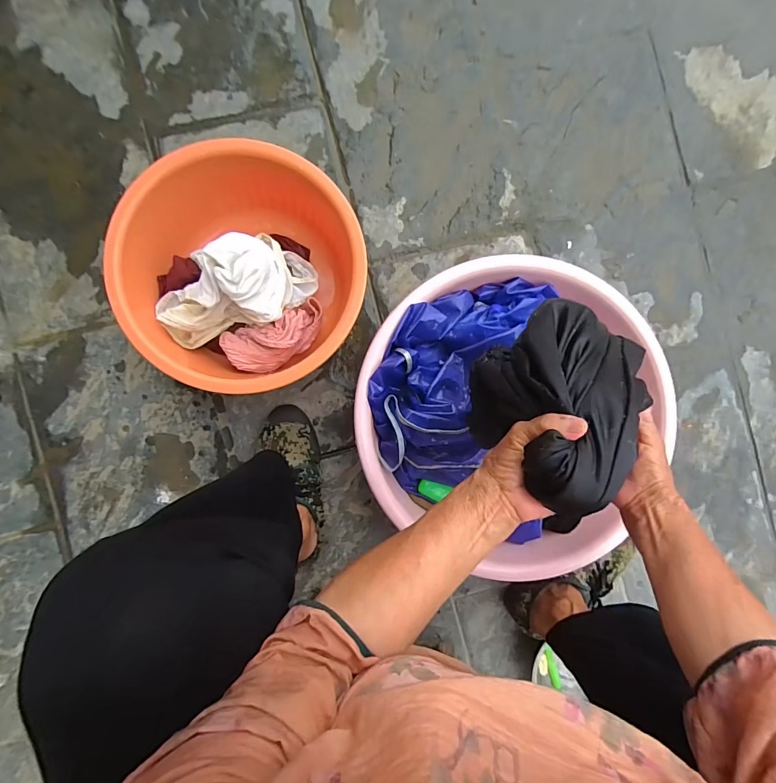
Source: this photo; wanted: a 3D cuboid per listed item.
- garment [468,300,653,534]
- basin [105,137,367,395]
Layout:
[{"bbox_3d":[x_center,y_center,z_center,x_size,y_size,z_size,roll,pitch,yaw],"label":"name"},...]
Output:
[{"bbox_3d":[0.154,0.002,0.371,0.119,0.158,0.183,42,86,-3],"label":"garment"},{"bbox_3d":[-0.209,-0.163,0.598,0.330,0.148,0.310,2,89,-4],"label":"basin"}]

